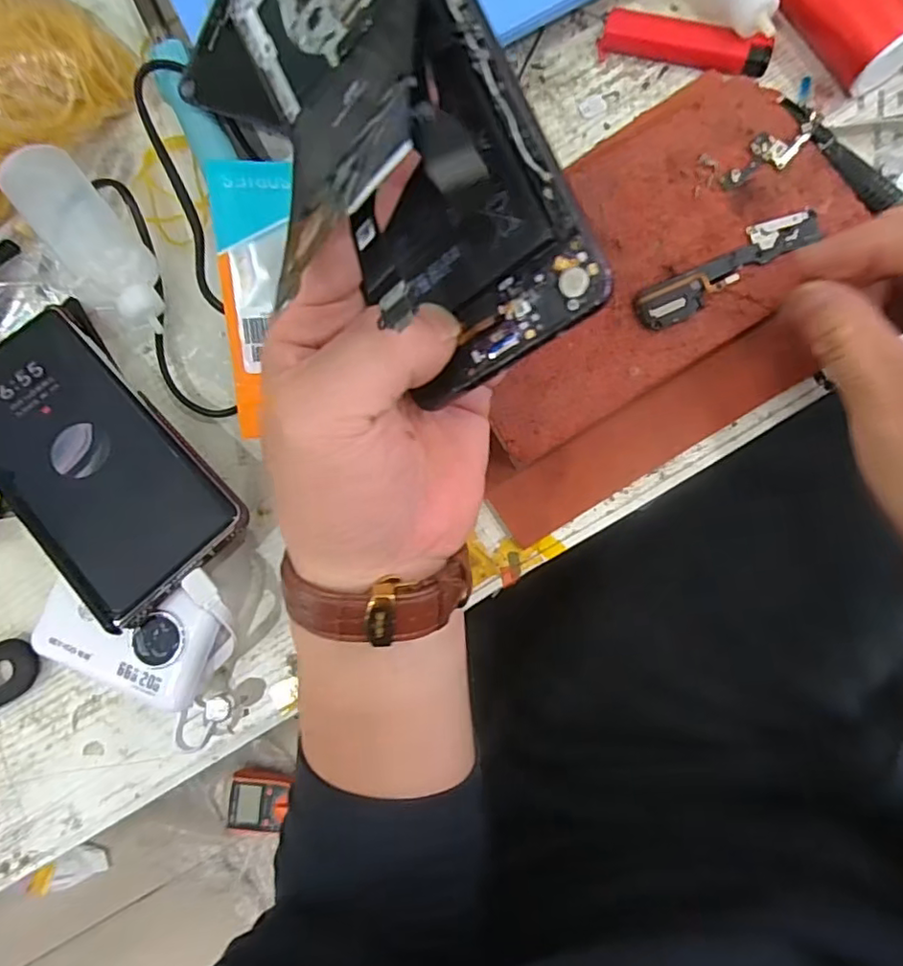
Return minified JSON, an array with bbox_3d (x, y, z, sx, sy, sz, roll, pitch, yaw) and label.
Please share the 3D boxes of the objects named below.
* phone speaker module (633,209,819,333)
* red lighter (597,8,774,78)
[{"bbox_3d":[0.115,-0.091,0.251,0.081,0.007,0.019,-30,81,0],"label":"phone speaker module"},{"bbox_3d":[0.113,-0.214,0.292,0.080,0.016,0.016,23,86,8],"label":"red lighter"}]

